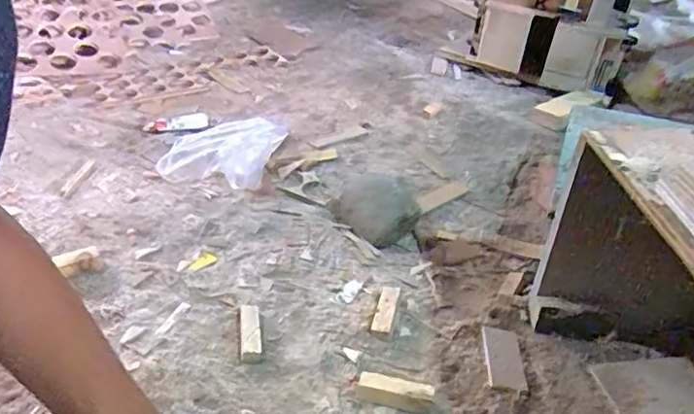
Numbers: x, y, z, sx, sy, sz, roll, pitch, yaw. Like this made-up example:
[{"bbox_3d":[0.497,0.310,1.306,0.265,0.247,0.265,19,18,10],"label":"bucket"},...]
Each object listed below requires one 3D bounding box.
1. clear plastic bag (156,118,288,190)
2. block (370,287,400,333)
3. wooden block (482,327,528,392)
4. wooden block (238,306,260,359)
[{"bbox_3d":[-0.201,-0.082,0.898,0.192,0.093,0.110,-2,32,-14],"label":"clear plastic bag"},{"bbox_3d":[0.047,0.121,0.667,0.022,0.011,0.070,12,45,10],"label":"block"},{"bbox_3d":[0.177,0.171,0.628,0.040,0.008,0.091,8,31,2],"label":"wooden block"},{"bbox_3d":[-0.112,0.139,0.635,0.024,0.009,0.084,0,32,-11],"label":"wooden block"}]

